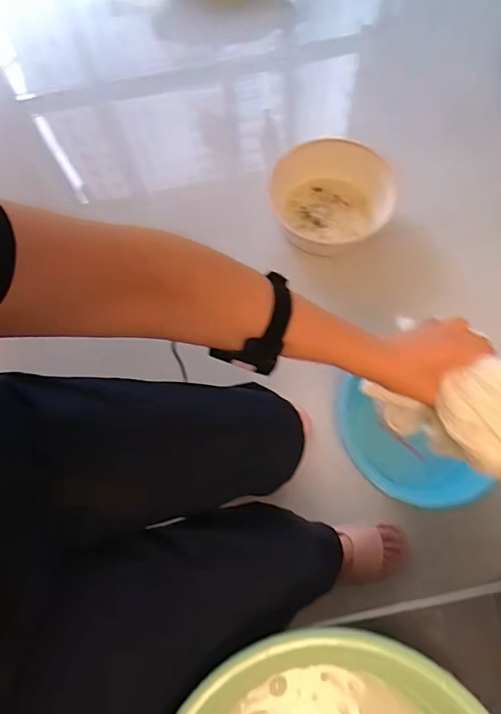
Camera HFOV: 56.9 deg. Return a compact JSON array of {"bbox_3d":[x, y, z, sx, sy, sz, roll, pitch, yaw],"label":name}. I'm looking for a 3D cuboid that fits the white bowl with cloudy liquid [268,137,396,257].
[{"bbox_3d":[0.225,-0.414,1.228,0.330,0.155,0.258,-1,70,2],"label":"white bowl with cloudy liquid"}]

